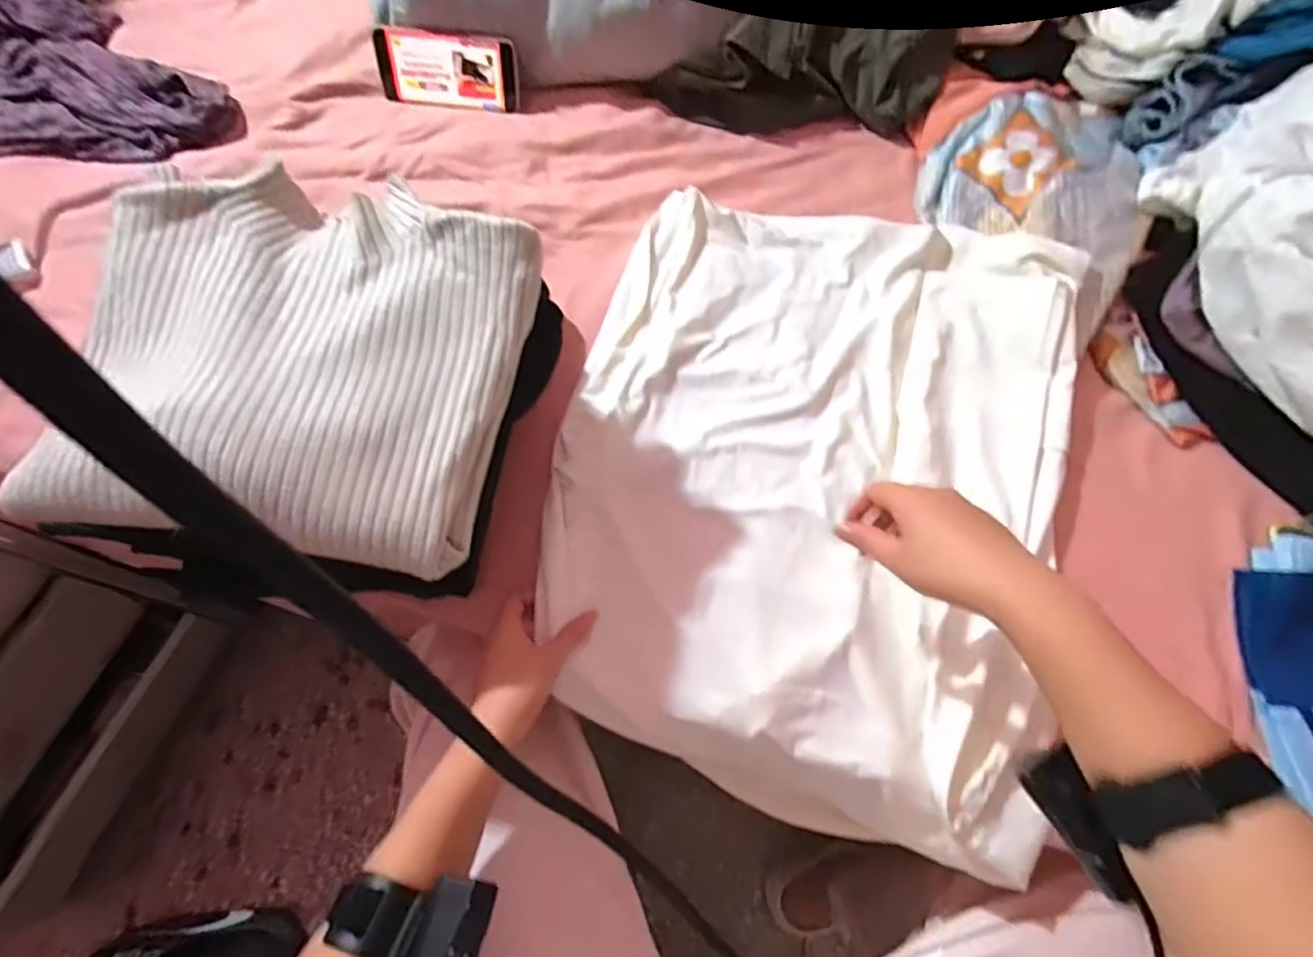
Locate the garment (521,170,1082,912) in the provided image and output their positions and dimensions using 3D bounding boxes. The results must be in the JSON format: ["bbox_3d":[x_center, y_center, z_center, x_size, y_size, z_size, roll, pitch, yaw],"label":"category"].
[{"bbox_3d":[0.141,-0.010,0.580,0.427,0.097,0.567,15,69,8],"label":"garment"}]

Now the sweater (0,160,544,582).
[{"bbox_3d":[-0.253,-0.088,0.421,0.290,0.065,0.278,13,65,2],"label":"sweater"}]

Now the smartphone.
[{"bbox_3d":[-0.255,-0.497,0.750,0.170,0.076,0.010,7,45,2],"label":"smartphone"}]

